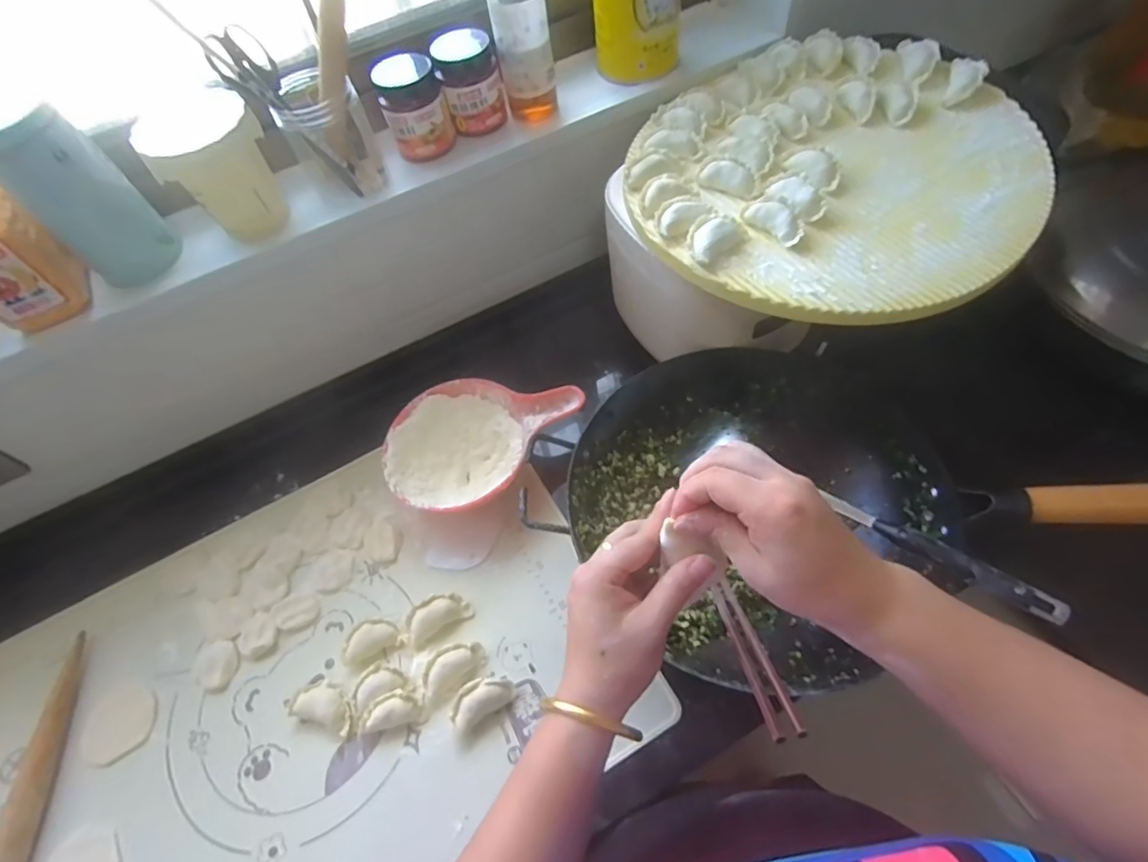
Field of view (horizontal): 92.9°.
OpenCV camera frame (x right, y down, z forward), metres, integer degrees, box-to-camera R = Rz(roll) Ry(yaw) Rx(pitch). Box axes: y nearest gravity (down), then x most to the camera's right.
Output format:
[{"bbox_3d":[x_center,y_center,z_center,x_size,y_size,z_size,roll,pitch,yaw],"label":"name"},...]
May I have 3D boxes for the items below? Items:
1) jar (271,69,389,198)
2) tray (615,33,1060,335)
[{"bbox_3d":[-0.253,-0.309,0.570,0.083,0.096,0.075,-19,57,-9],"label":"jar"},{"bbox_3d":[0.252,-0.265,0.542,0.366,0.066,0.362,-2,56,2],"label":"tray"}]

